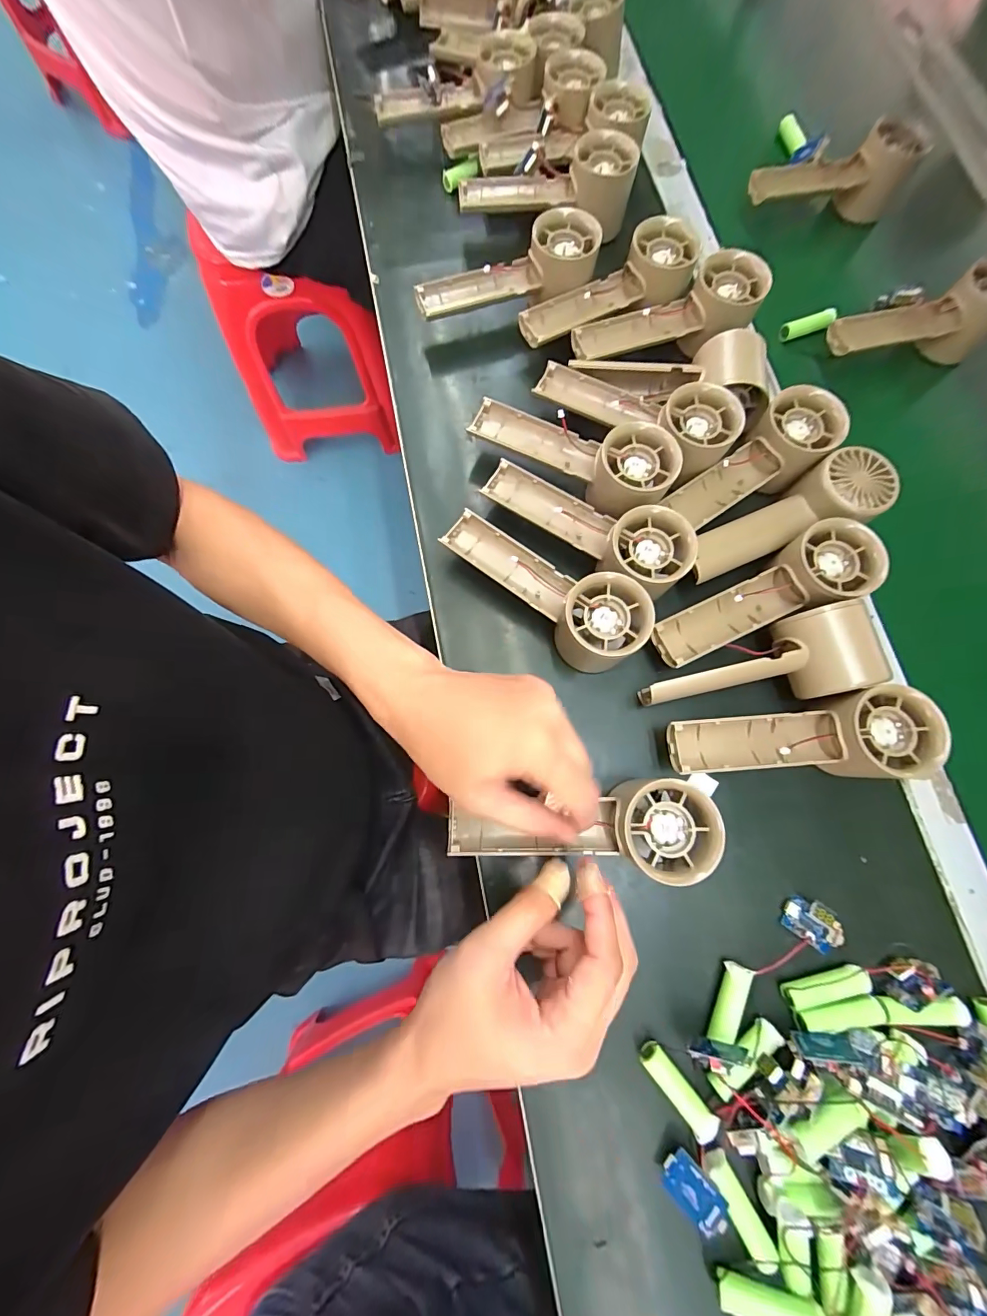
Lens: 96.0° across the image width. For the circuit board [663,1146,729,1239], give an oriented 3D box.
[{"bbox_3d":[0.110,0.295,0.244,0.033,0.005,0.022,31,83,36],"label":"circuit board"}]

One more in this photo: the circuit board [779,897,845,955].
[{"bbox_3d":[0.206,0.170,0.286,0.033,0.005,0.026,33,78,26],"label":"circuit board"}]

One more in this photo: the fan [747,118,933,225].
[{"bbox_3d":[0.326,-0.466,0.431,0.164,0.050,0.051,-10,76,-3],"label":"fan"}]

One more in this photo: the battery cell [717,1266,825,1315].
[{"bbox_3d":[0.145,0.340,0.232,0.050,0.014,0.012,-1,75,18],"label":"battery cell"}]

